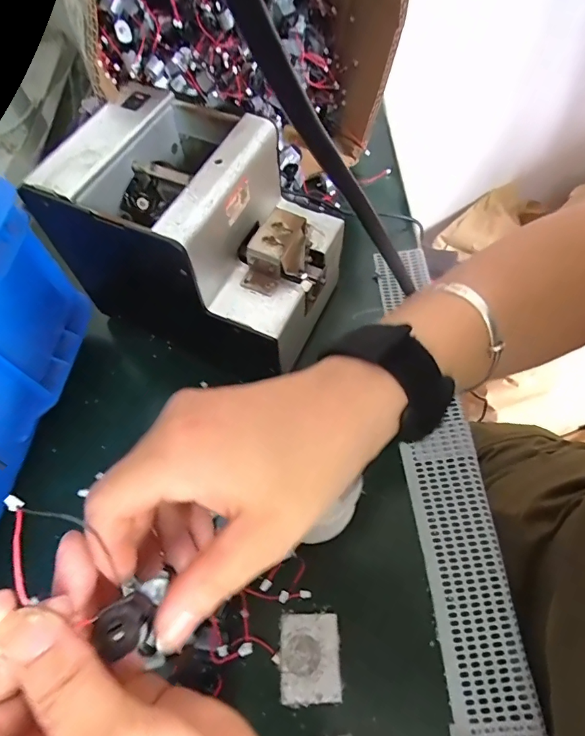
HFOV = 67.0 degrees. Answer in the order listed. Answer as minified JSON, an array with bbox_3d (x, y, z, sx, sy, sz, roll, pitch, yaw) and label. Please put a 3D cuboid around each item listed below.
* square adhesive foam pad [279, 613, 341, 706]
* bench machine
[{"bbox_3d":[0.011,0.179,0.273,0.036,0.004,0.047,-1,63,-1],"label":"square adhesive foam pad"},{"bbox_3d":[-0.064,-0.099,0.332,0.180,0.135,0.128,24,67,17],"label":"bench machine"}]

